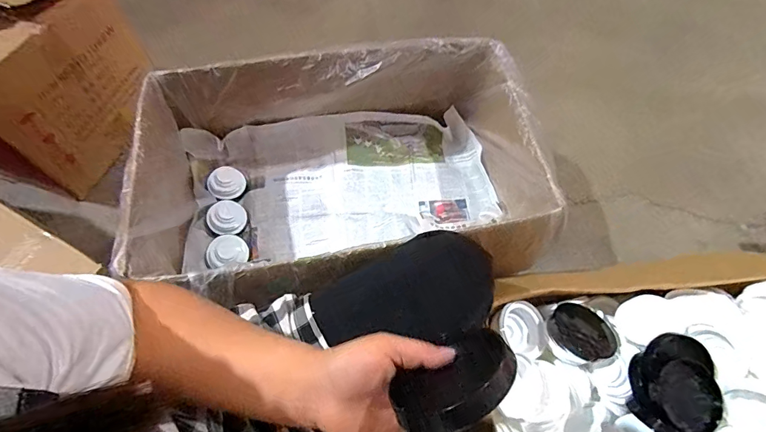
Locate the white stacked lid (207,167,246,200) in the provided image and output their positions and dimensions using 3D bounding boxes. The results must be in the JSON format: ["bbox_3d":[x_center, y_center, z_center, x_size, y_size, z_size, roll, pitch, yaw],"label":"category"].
[{"bbox_3d":[-0.364,-0.076,0.961,0.084,0.013,0.084,8,66,-18],"label":"white stacked lid"}]

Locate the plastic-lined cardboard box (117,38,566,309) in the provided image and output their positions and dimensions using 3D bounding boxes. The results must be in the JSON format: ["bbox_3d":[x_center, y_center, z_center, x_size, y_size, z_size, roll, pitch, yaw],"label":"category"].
[{"bbox_3d":[-0.073,-0.076,0.837,0.700,0.275,0.474,-4,61,-5],"label":"plastic-lined cardboard box"}]

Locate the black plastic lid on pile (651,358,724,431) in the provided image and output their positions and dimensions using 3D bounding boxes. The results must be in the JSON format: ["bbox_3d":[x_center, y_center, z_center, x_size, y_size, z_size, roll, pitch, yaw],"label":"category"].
[{"bbox_3d":[0.385,0.226,0.515,0.082,0.014,0.081,1,61,-2],"label":"black plastic lid on pile"}]

